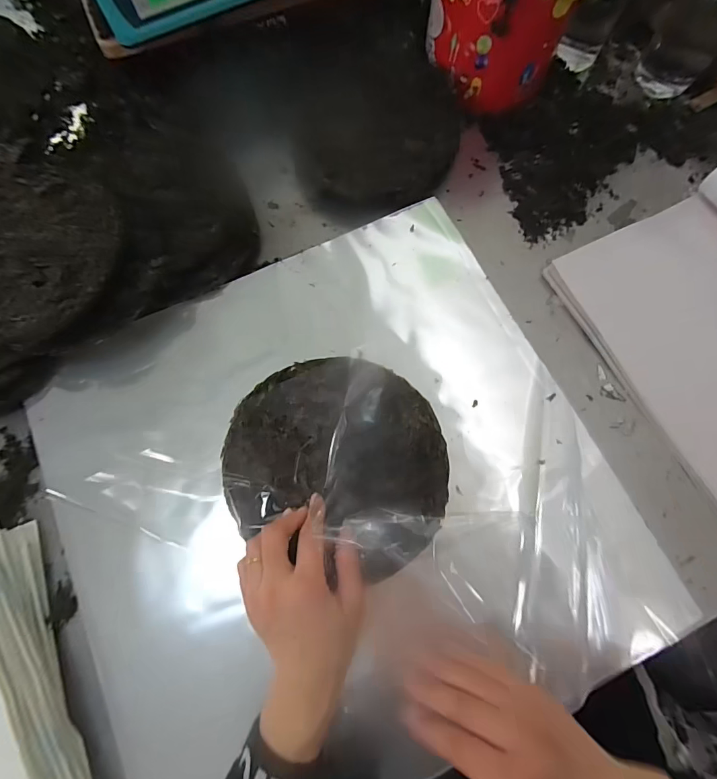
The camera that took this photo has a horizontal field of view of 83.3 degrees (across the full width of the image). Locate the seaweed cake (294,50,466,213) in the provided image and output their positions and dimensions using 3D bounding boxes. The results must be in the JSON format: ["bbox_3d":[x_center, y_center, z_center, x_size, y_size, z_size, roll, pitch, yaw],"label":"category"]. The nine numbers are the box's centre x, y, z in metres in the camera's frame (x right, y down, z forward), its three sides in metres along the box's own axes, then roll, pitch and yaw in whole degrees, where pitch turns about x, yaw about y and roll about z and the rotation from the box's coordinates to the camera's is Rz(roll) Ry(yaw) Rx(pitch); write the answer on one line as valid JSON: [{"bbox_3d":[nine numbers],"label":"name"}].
[{"bbox_3d":[0.033,-0.329,0.484,0.189,0.056,0.234,-1,75,0],"label":"seaweed cake"}]

